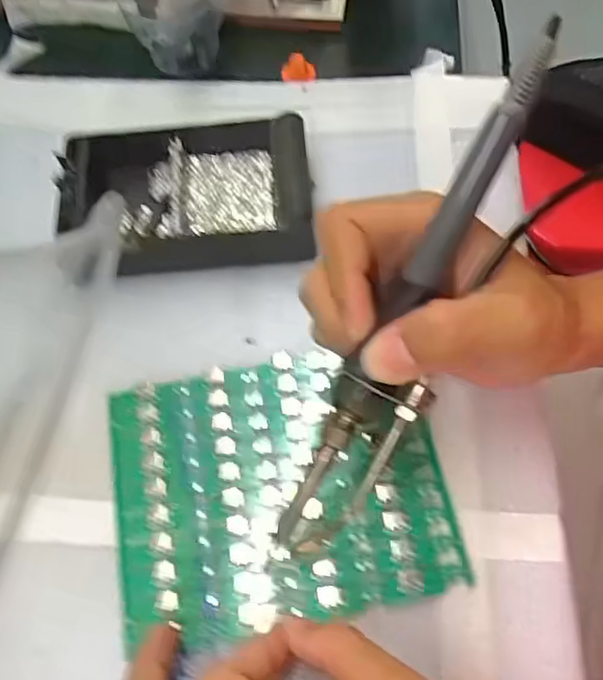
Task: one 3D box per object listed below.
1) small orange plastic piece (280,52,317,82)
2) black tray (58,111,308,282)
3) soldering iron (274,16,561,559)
[{"bbox_3d":[-0.002,-0.164,0.388,0.021,0.012,0.018,0,64,2],"label":"small orange plastic piece"},{"bbox_3d":[-0.057,-0.073,0.329,0.123,0.033,0.084,-1,64,2],"label":"black tray"},{"bbox_3d":[0.044,-0.013,0.229,0.029,0.018,0.203,26,93,14],"label":"soldering iron"}]

